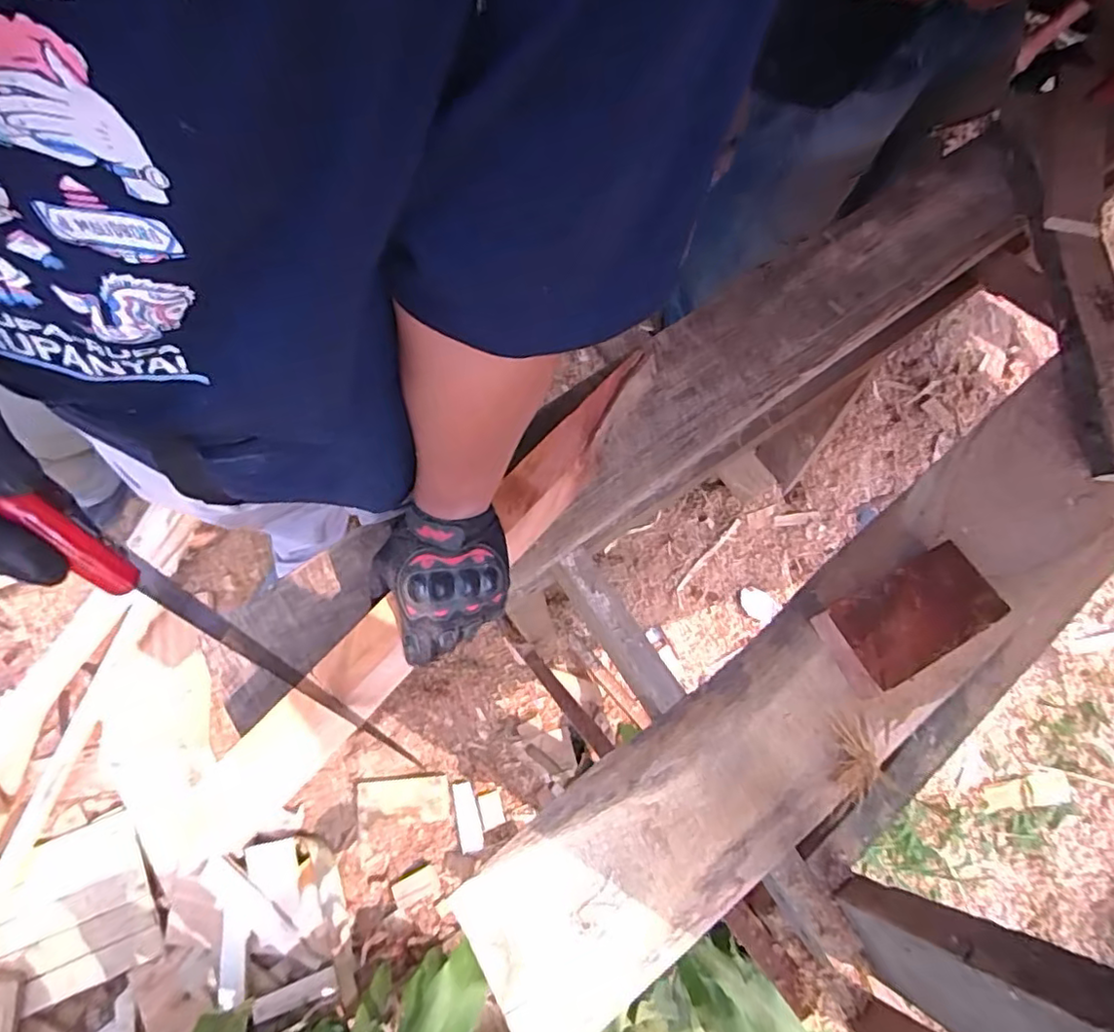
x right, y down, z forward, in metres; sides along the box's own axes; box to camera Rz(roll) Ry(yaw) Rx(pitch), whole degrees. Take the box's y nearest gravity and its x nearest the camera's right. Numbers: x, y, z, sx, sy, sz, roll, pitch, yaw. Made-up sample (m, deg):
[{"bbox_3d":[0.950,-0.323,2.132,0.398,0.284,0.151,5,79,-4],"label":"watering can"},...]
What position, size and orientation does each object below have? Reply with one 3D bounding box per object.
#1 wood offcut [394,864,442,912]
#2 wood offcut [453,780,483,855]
[{"bbox_3d":[-0.263,0.690,1.159,0.084,0.026,0.047,-25,70,-12],"label":"wood offcut"},{"bbox_3d":[-0.169,0.568,1.174,0.041,0.029,0.120,-10,68,-6],"label":"wood offcut"}]

